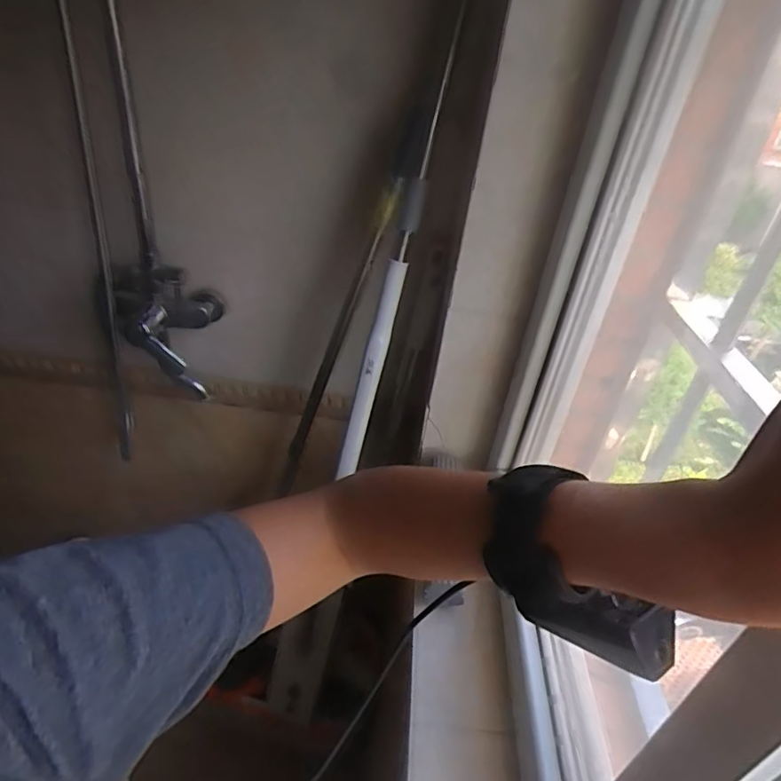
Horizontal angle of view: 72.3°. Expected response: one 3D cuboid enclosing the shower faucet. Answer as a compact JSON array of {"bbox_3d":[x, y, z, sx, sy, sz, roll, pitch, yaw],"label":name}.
[{"bbox_3d":[-0.378,-0.097,0.941,0.175,0.241,0.122,-8,38,-22],"label":"shower faucet"}]

